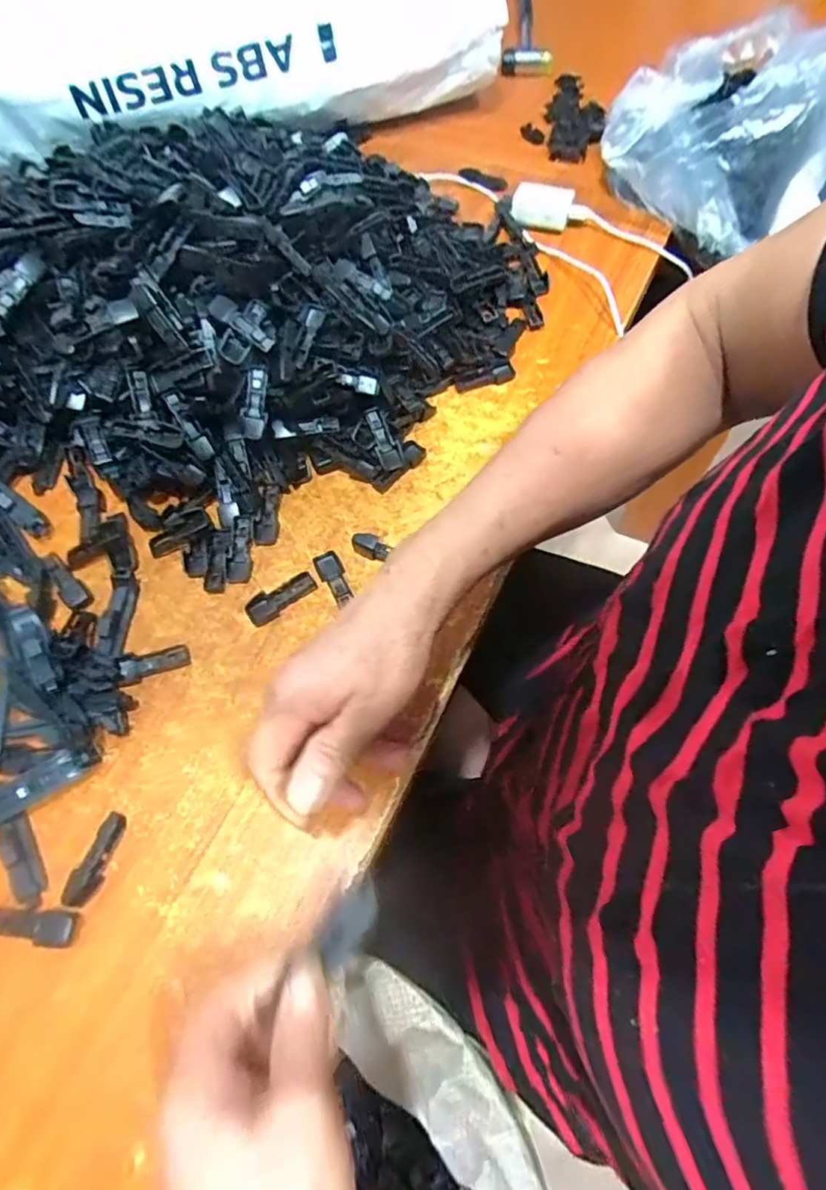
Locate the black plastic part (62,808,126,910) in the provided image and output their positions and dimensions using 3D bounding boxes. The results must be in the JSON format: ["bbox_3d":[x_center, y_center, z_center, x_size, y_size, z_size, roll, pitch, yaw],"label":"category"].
[{"bbox_3d":[-0.183,0.151,0.344,0.015,0.017,0.051,13,65,9],"label":"black plastic part"}]

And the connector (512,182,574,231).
[{"bbox_3d":[0.122,-0.369,0.570,0.056,0.025,0.035,8,64,7],"label":"connector"}]

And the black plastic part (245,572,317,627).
[{"bbox_3d":[-0.092,0.002,0.417,0.050,0.008,0.018,-34,67,-13],"label":"black plastic part"}]

